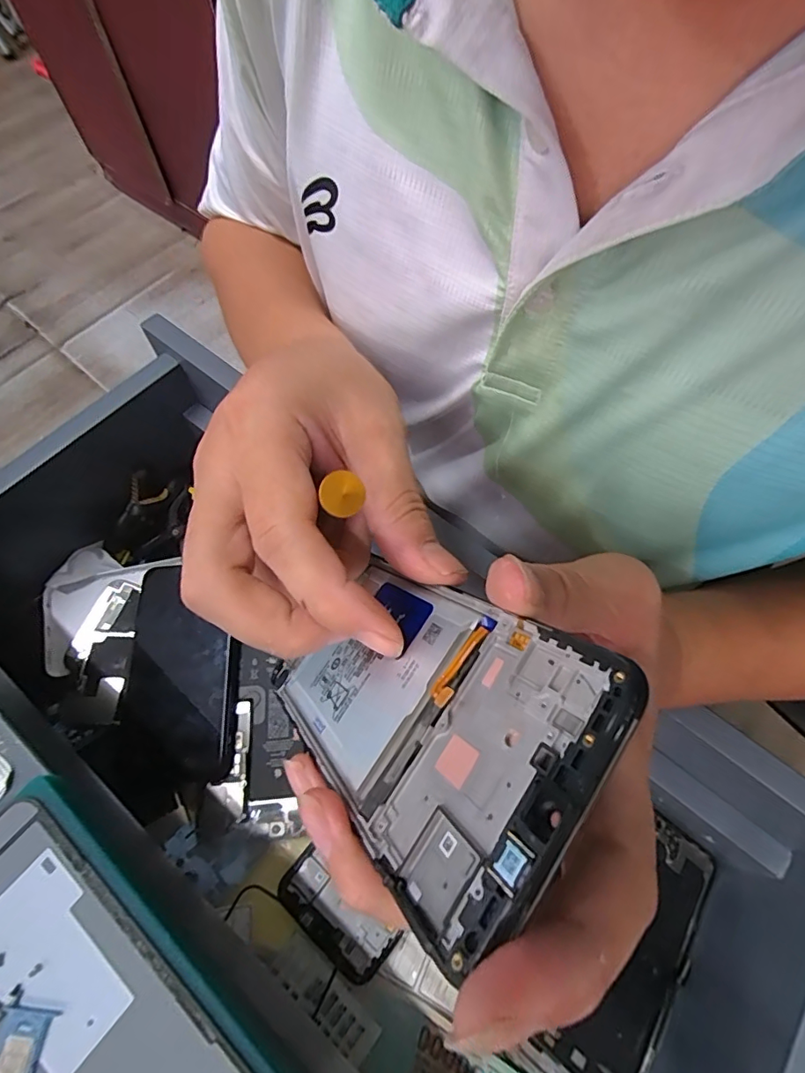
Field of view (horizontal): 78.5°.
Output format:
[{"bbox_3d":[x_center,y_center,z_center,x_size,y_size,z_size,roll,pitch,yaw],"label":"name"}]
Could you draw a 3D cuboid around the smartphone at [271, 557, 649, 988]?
[{"bbox_3d":[0.000,0.047,0.151,0.005,0.129,0.070,40,79,-30],"label":"smartphone"}]

